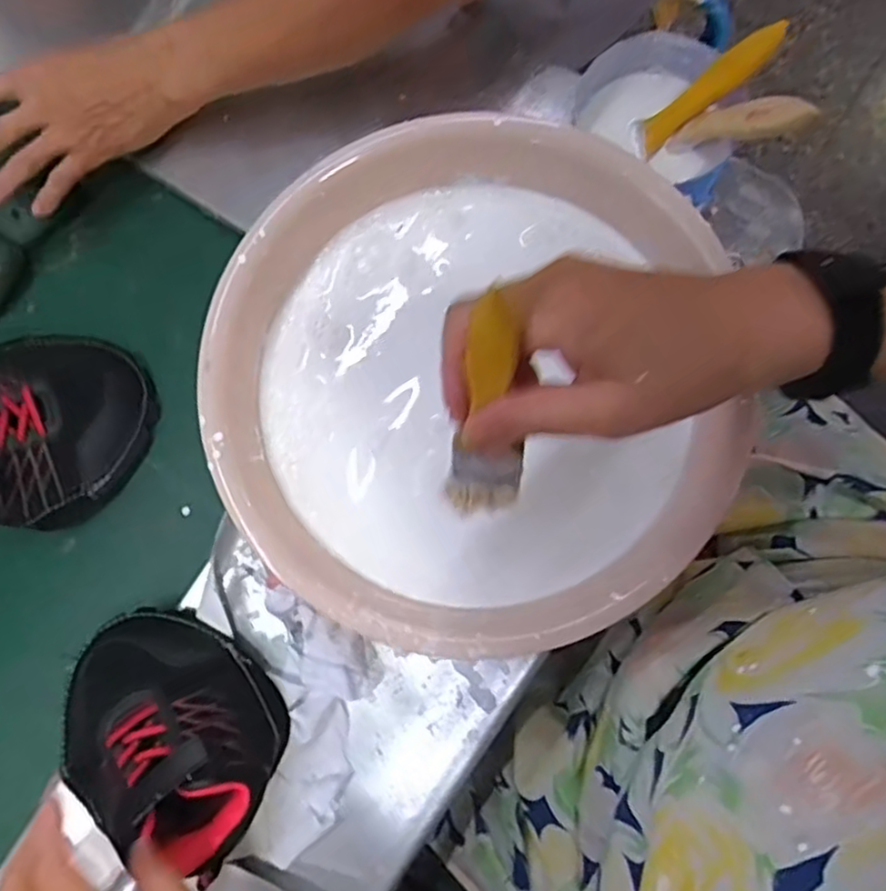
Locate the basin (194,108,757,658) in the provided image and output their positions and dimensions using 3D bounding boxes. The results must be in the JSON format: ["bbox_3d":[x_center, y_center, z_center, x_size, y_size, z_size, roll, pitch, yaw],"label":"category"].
[{"bbox_3d":[0.009,-0.035,0.421,0.286,0.095,0.294,-3,74,-1],"label":"basin"}]

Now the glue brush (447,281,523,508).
[{"bbox_3d":[0.022,-0.009,0.316,0.034,0.138,0.011,3,57,1],"label":"glue brush"}]

